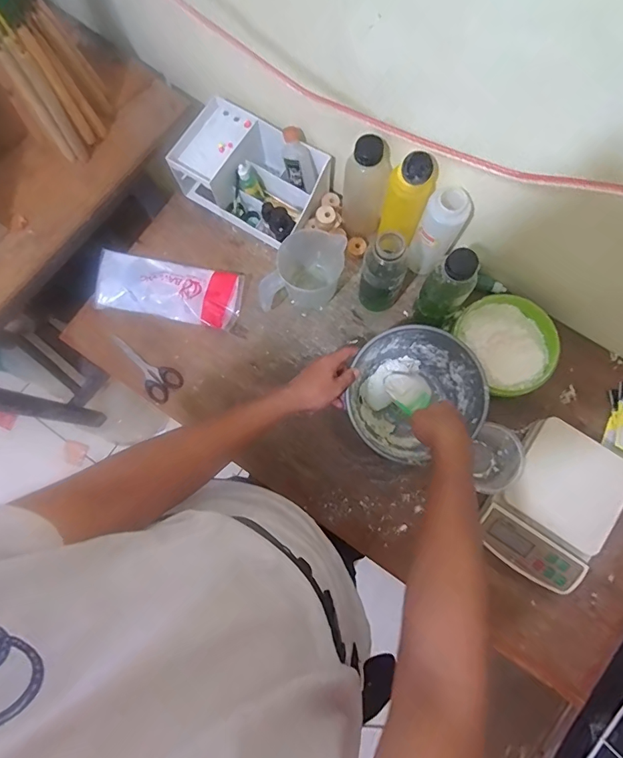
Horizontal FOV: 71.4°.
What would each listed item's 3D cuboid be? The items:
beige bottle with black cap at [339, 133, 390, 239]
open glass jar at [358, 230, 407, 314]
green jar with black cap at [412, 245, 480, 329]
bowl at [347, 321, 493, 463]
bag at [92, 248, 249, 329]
[{"bbox_3d":[0.080,-0.295,0.678,0.069,0.174,0.069,6,78,3],"label":"beige bottle with black cap"},{"bbox_3d":[0.106,-0.150,0.658,0.058,0.182,0.052,21,80,6],"label":"open glass jar"},{"bbox_3d":[0.196,-0.125,0.651,0.058,0.182,0.053,0,78,1],"label":"green jar with black cap"},{"bbox_3d":[0.150,0.022,0.668,0.189,0.109,0.177,0,78,1],"label":"bowl"},{"bbox_3d":[-0.248,-0.157,0.743,0.252,0.034,0.104,10,79,3],"label":"bag"}]

